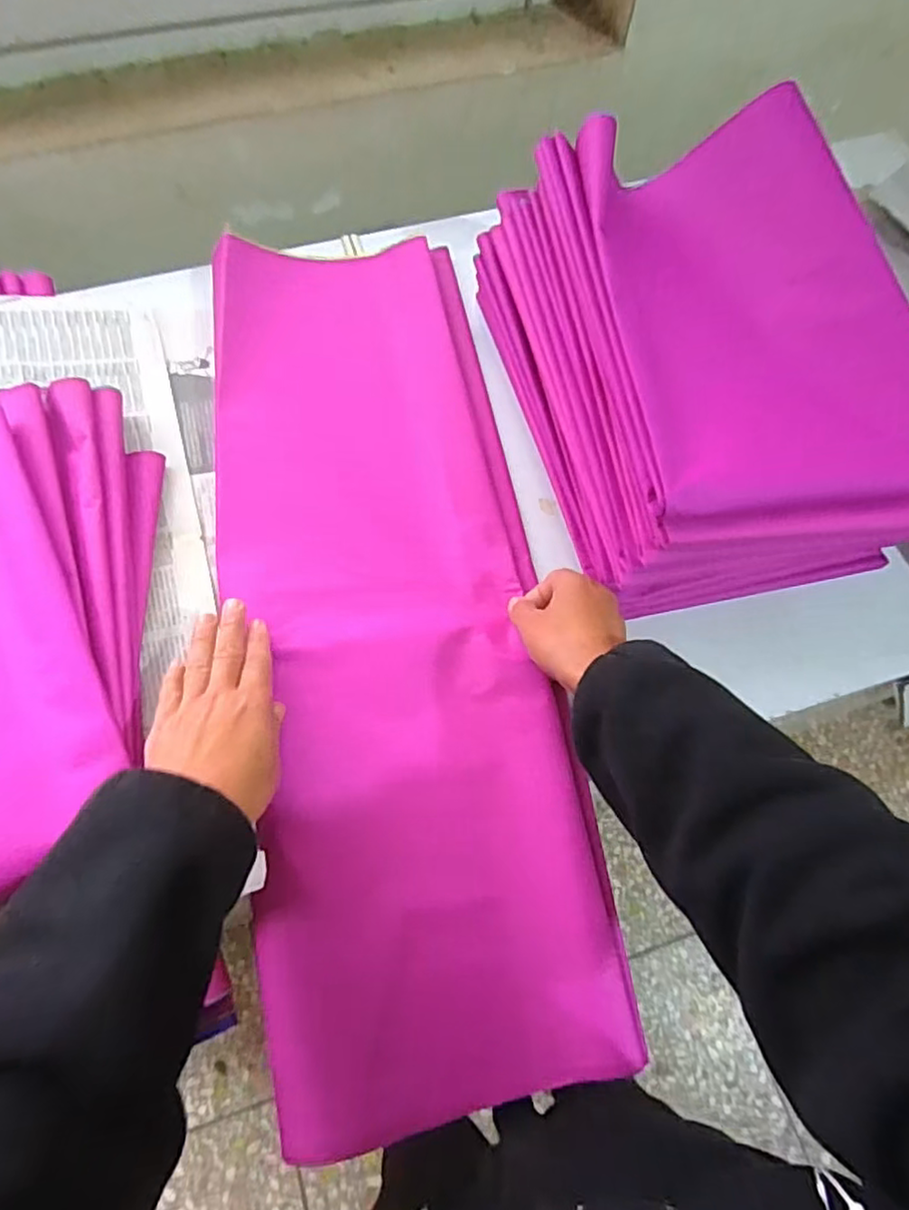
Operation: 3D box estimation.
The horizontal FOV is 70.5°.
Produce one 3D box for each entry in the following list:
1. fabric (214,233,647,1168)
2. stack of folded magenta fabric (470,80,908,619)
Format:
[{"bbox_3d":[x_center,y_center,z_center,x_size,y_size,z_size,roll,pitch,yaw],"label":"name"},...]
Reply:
[{"bbox_3d":[-0.048,-0.002,0.498,0.234,0.038,0.669,-9,72,-6],"label":"fabric"},{"bbox_3d":[0.192,-0.191,0.508,0.248,0.168,0.369,-14,69,-8],"label":"stack of folded magenta fabric"}]

